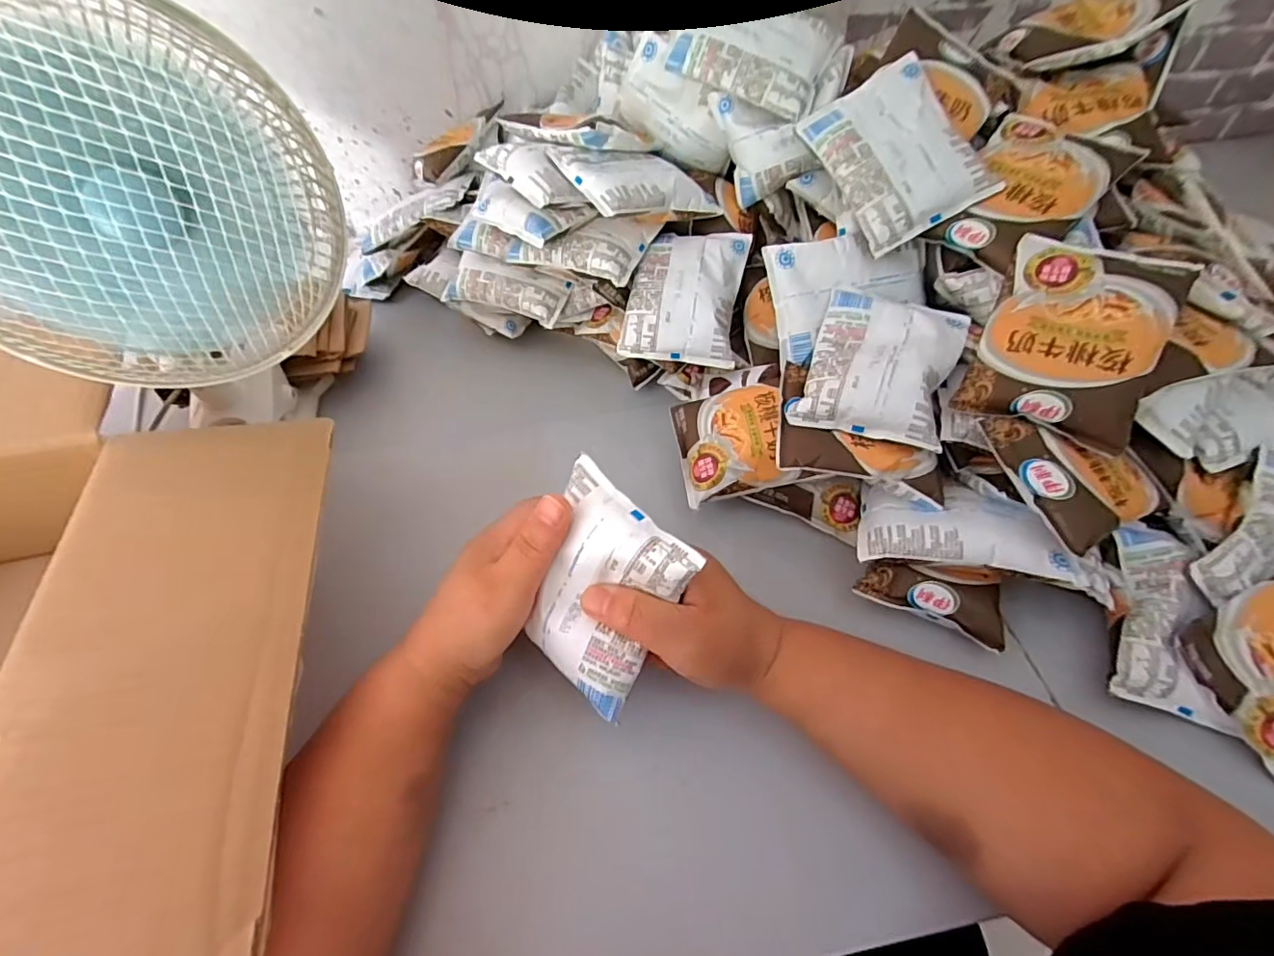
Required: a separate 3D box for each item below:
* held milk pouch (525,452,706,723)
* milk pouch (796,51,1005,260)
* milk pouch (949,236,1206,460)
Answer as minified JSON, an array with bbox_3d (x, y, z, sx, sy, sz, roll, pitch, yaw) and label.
[{"bbox_3d":[-0.024,0.062,0.302,0.087,0.112,0.018,31,15,20],"label":"held milk pouch"},{"bbox_3d":[0.194,-0.246,0.408,0.095,0.019,0.128,-27,77,7],"label":"milk pouch"},{"bbox_3d":[0.284,-0.096,0.351,0.097,0.023,0.135,26,88,29],"label":"milk pouch"}]

